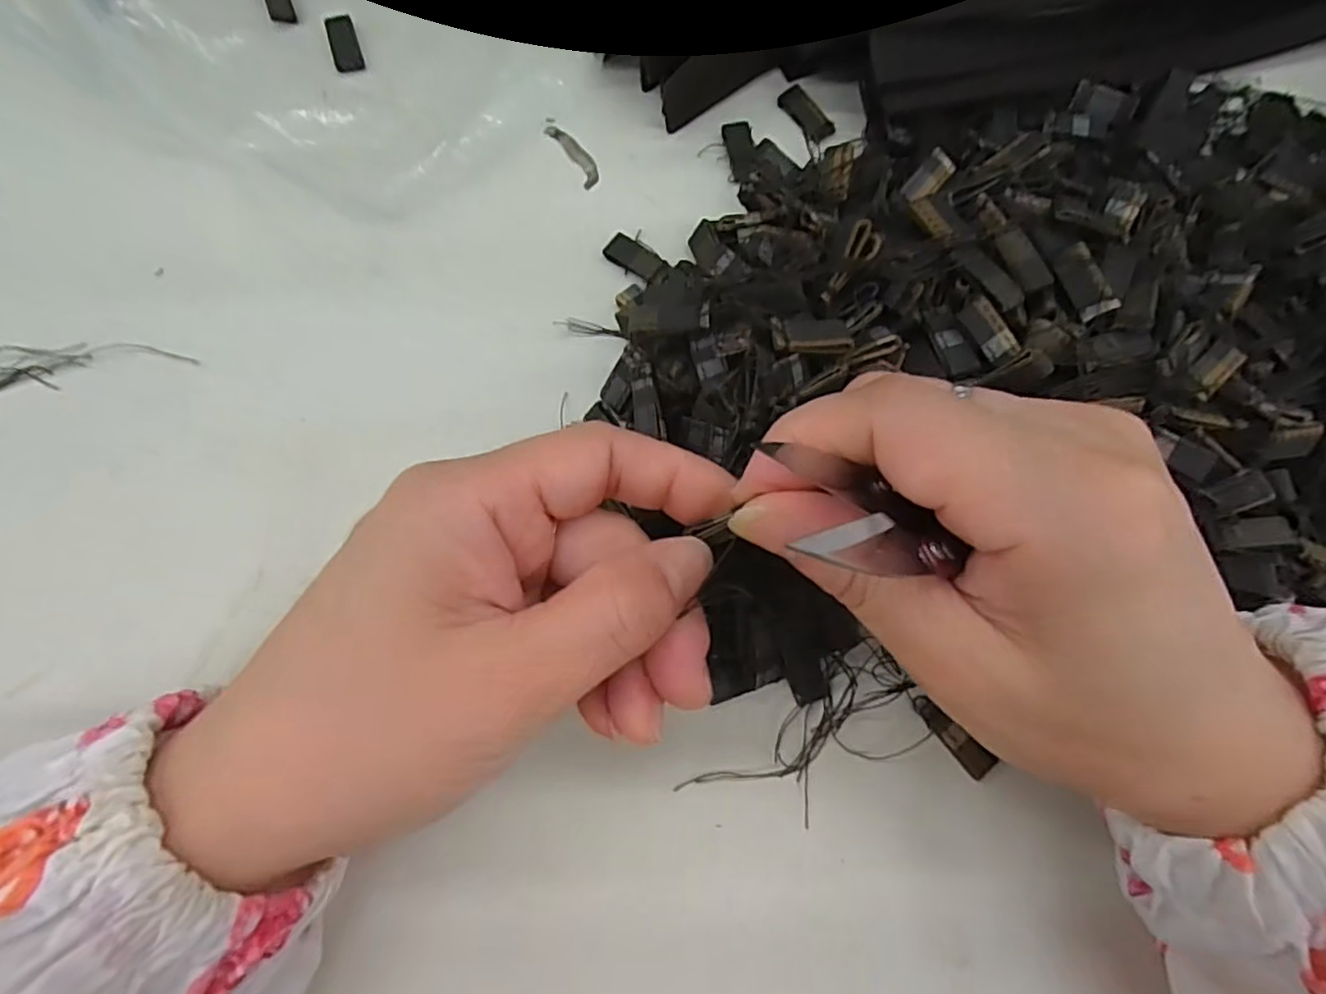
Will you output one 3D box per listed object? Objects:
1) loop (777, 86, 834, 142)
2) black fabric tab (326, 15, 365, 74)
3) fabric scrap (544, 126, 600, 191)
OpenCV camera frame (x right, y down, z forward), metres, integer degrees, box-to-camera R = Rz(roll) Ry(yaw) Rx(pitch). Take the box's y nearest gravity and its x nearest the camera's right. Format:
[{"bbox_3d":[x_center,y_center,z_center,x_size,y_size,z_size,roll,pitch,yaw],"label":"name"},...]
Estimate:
[{"bbox_3d":[0.054,-0.145,0.247,0.012,0.004,0.024,-34,79,-11],"label":"loop"},{"bbox_3d":[-0.121,-0.173,0.248,0.010,0.004,0.027,-18,77,-7],"label":"black fabric tab"},{"bbox_3d":[-0.032,-0.126,0.240,0.009,0.004,0.030,-32,78,-9],"label":"fabric scrap"}]

